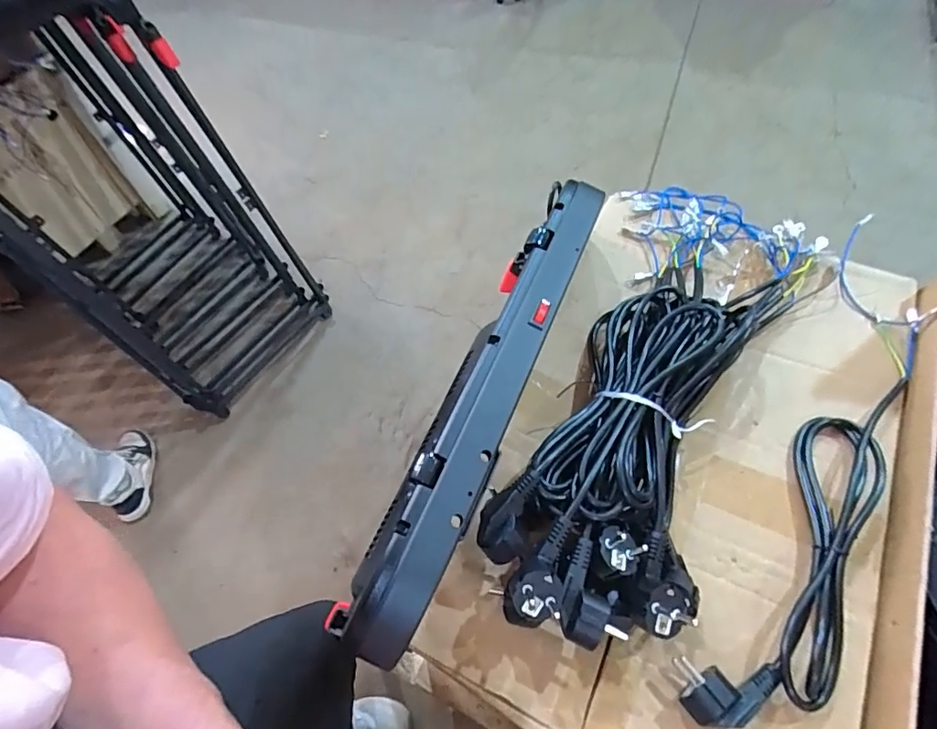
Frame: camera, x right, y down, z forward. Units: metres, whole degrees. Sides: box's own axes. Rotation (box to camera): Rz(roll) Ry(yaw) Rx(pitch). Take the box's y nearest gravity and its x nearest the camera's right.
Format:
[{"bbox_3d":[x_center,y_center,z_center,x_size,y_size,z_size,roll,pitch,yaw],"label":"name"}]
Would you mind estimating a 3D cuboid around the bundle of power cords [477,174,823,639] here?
[{"bbox_3d":[0.184,0.005,0.475,0.190,0.077,0.497,23,64,16],"label":"bundle of power cords"}]

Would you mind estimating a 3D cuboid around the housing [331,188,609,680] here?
[{"bbox_3d":[0.023,0.012,0.415,0.062,0.041,0.427,21,64,16],"label":"housing"}]

